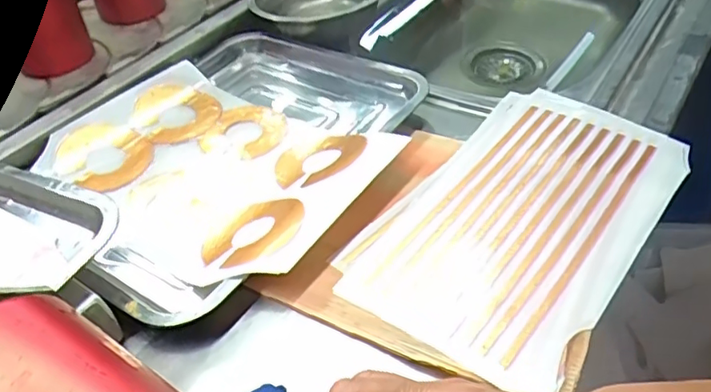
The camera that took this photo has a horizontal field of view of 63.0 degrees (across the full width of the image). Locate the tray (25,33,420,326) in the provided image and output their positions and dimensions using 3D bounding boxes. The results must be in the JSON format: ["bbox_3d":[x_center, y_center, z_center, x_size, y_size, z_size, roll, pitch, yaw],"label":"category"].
[{"bbox_3d":[-0.109,-0.049,0.544,0.302,0.043,0.348,26,48,27],"label":"tray"}]

